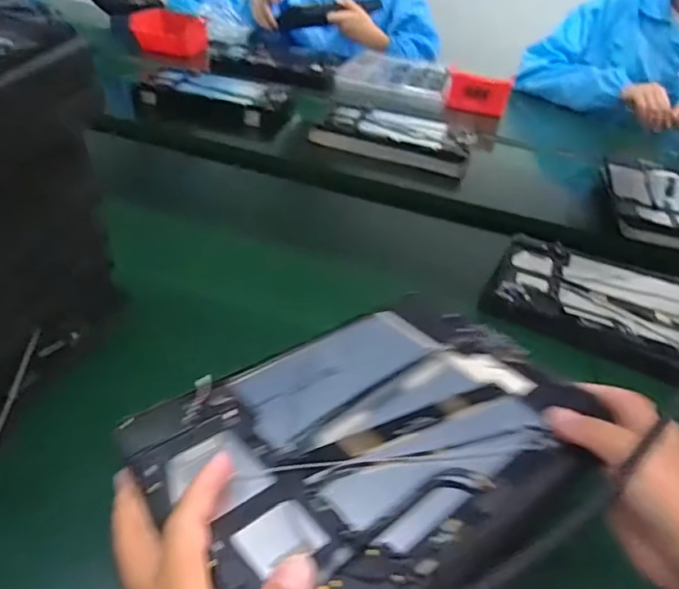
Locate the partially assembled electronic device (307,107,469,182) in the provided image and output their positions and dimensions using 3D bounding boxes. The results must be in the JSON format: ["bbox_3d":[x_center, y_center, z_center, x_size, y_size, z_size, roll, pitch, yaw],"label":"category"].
[{"bbox_3d":[0.087,-0.251,0.909,0.240,0.046,0.145,14,36,9],"label":"partially assembled electronic device"}]

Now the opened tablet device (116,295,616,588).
[{"bbox_3d":[0.029,0.073,0.299,0.231,0.015,0.168,-23,46,-35],"label":"opened tablet device"}]

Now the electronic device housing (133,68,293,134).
[{"bbox_3d":[-0.207,-0.332,0.968,0.245,0.053,0.127,12,36,7],"label":"electronic device housing"}]

